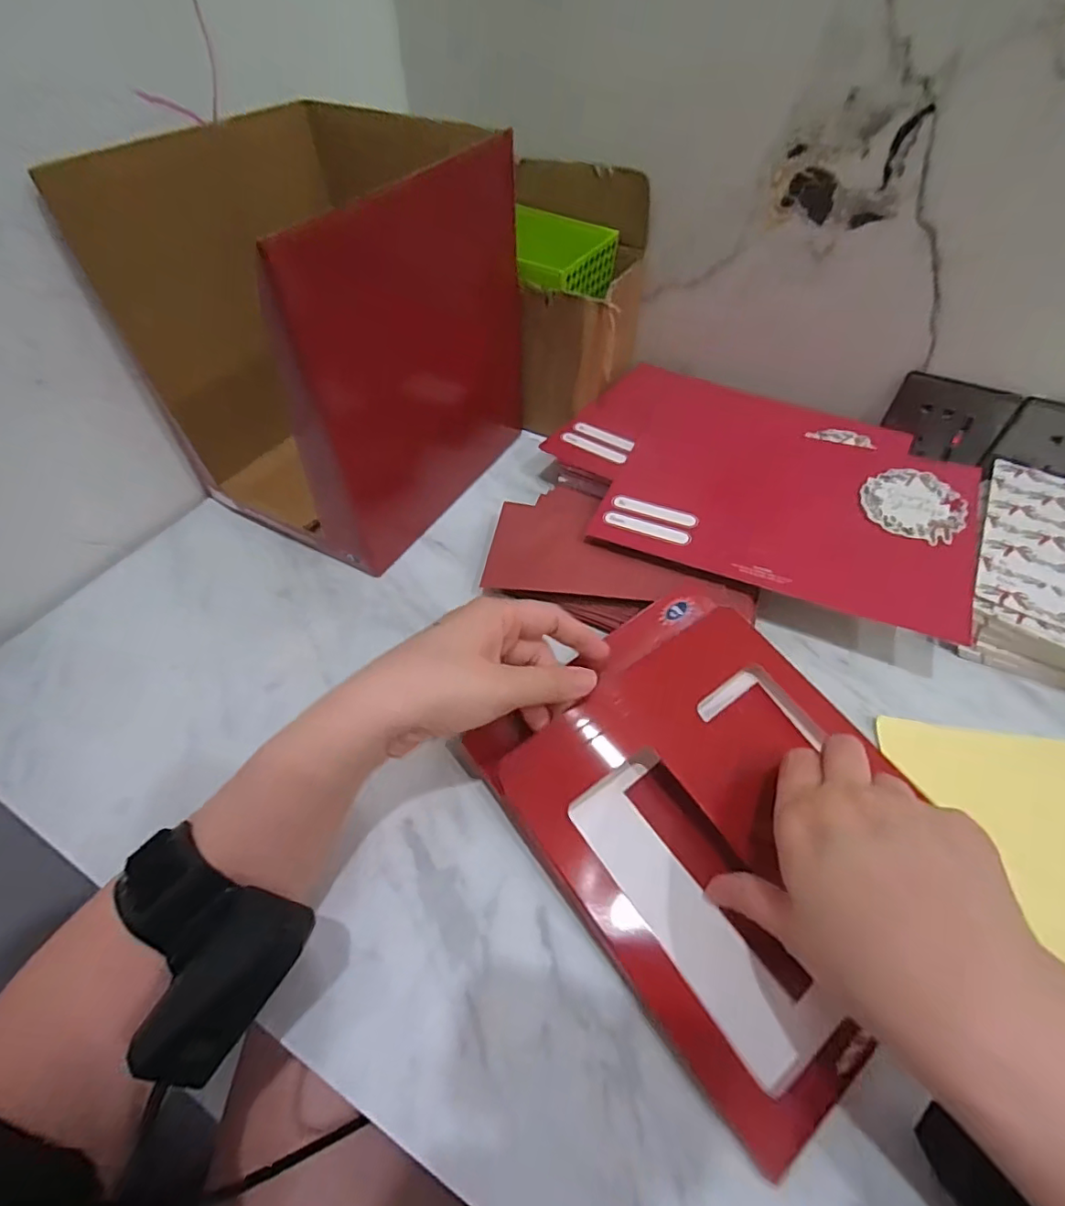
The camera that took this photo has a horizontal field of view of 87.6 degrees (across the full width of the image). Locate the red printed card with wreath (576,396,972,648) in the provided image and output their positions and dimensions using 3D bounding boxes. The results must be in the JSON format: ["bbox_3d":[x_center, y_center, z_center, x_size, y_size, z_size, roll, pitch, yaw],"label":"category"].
[{"bbox_3d":[0.195,-0.078,0.430,0.256,0.007,0.170,20,59,20],"label":"red printed card with wreath"}]

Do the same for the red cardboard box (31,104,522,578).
[{"bbox_3d":[-0.156,-0.211,0.458,0.208,0.263,0.260,21,59,20],"label":"red cardboard box"}]

